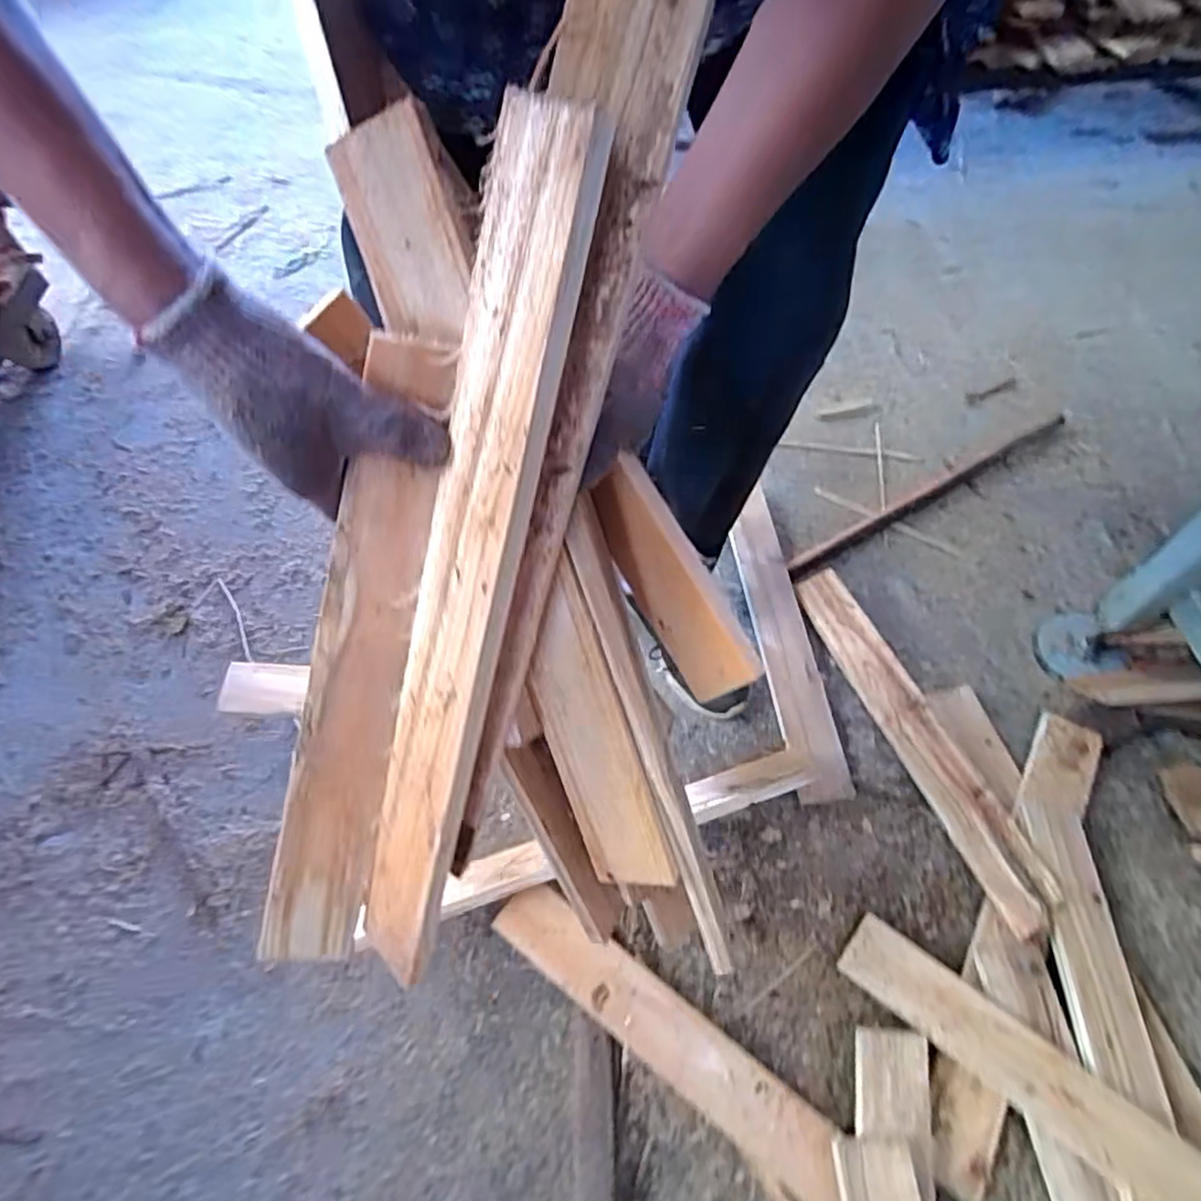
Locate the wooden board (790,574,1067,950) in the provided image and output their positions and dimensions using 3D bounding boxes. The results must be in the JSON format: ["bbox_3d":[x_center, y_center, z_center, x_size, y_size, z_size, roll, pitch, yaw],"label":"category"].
[{"bbox_3d":[0.371,0.145,0.822,0.065,0.020,0.469,-31,54,12],"label":"wooden board"}]

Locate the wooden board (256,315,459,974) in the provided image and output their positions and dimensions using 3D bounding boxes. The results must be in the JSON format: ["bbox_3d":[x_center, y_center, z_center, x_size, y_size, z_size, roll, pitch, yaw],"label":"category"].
[{"bbox_3d":[-0.154,0.058,0.426,0.051,0.429,0.030,21,18,13],"label":"wooden board"}]

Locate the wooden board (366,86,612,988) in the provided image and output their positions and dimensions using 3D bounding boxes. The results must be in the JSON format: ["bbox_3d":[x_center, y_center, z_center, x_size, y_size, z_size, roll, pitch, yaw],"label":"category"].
[{"bbox_3d":[-0.084,0.009,0.388,0.065,0.503,0.024,20,21,13],"label":"wooden board"}]

